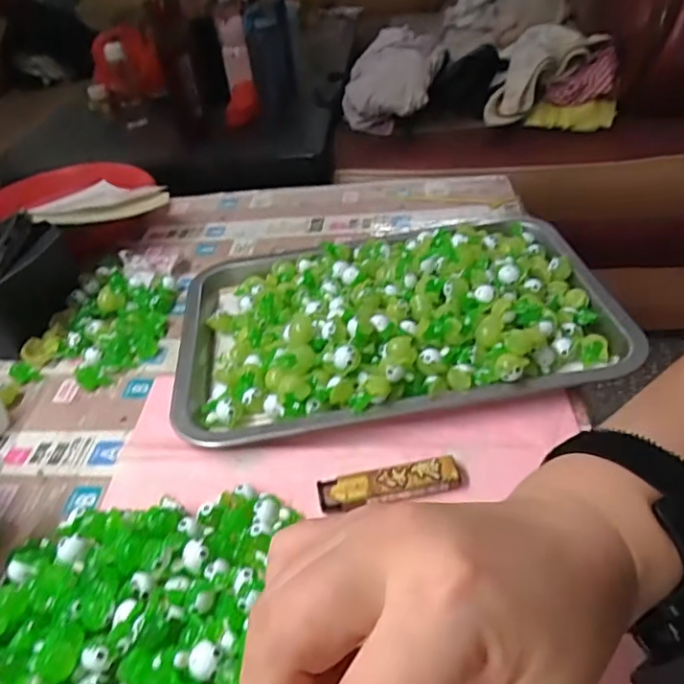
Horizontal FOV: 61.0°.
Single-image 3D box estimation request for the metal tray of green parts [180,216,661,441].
[{"bbox_3d":[0.034,-0.027,0.435,0.309,0.046,0.205,-9,40,-2],"label":"metal tray of green parts"}]

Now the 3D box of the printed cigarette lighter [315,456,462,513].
[{"bbox_3d":[0.027,0.081,0.330,0.079,0.010,0.019,-10,40,-4],"label":"printed cigarette lighter"}]

